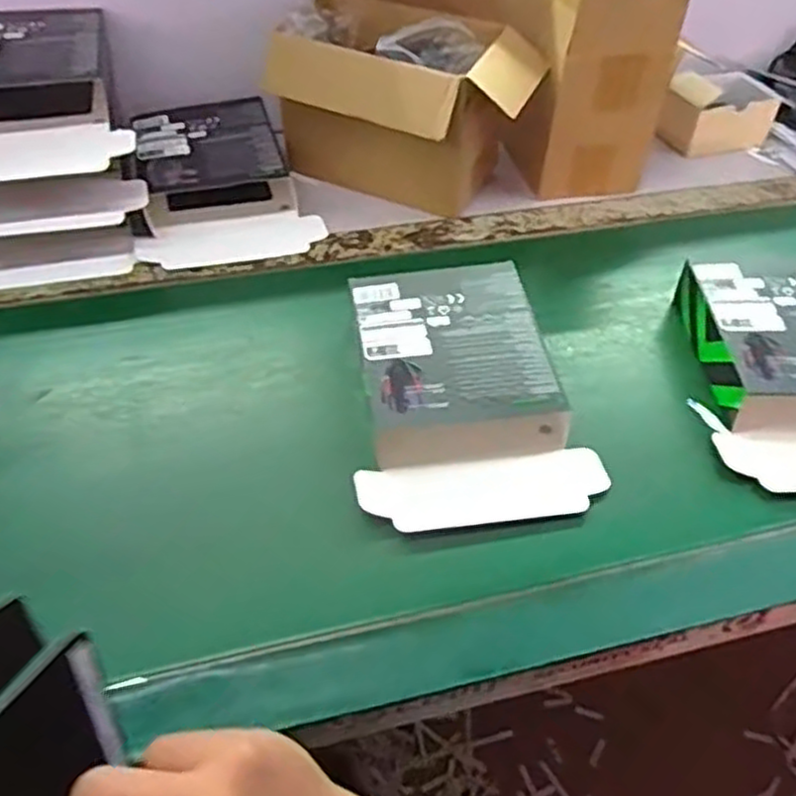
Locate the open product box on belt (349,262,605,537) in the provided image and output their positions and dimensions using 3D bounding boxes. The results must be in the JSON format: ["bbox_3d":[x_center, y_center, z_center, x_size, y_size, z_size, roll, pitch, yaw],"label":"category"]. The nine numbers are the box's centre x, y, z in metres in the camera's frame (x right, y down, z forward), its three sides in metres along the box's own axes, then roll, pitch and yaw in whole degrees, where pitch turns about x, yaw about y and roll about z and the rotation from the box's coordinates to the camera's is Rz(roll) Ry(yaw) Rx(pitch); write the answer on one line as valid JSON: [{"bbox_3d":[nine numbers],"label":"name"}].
[{"bbox_3d":[0.052,-0.008,0.637,0.195,0.065,0.246,-7,47,-9],"label":"open product box on belt"}]

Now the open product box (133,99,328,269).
[{"bbox_3d":[-0.196,-0.249,0.840,0.193,0.065,0.239,-8,48,-11],"label":"open product box"}]

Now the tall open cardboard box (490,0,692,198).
[{"bbox_3d":[0.208,-0.399,0.891,0.131,0.224,0.236,-7,47,-10],"label":"tall open cardboard box"}]

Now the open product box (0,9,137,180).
[{"bbox_3d":[-0.380,-0.310,0.749,0.191,0.067,0.234,-13,49,-14],"label":"open product box"}]

